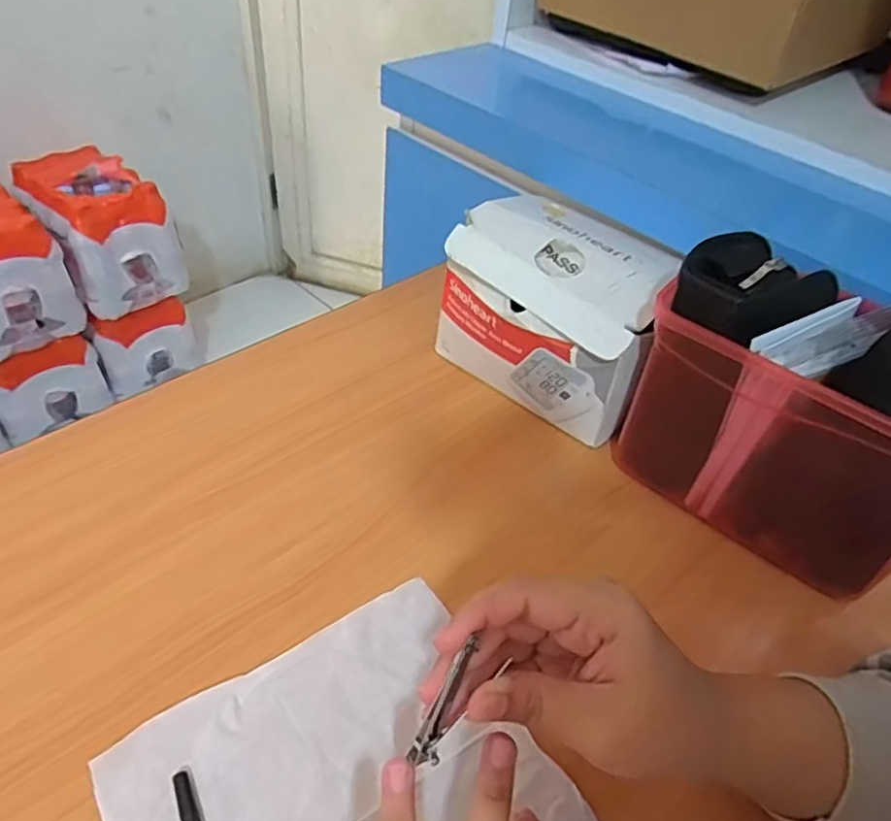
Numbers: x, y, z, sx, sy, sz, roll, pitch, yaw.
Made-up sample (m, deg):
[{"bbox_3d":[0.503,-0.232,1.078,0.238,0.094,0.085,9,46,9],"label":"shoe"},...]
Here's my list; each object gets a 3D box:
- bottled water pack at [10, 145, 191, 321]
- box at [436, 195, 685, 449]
[{"bbox_3d":[-0.713,-0.387,1.336,0.207,0.235,0.291,-31,56,-32],"label":"bottled water pack"},{"bbox_3d":[0.084,-0.077,0.492,0.157,0.110,0.112,28,48,19],"label":"box"}]

